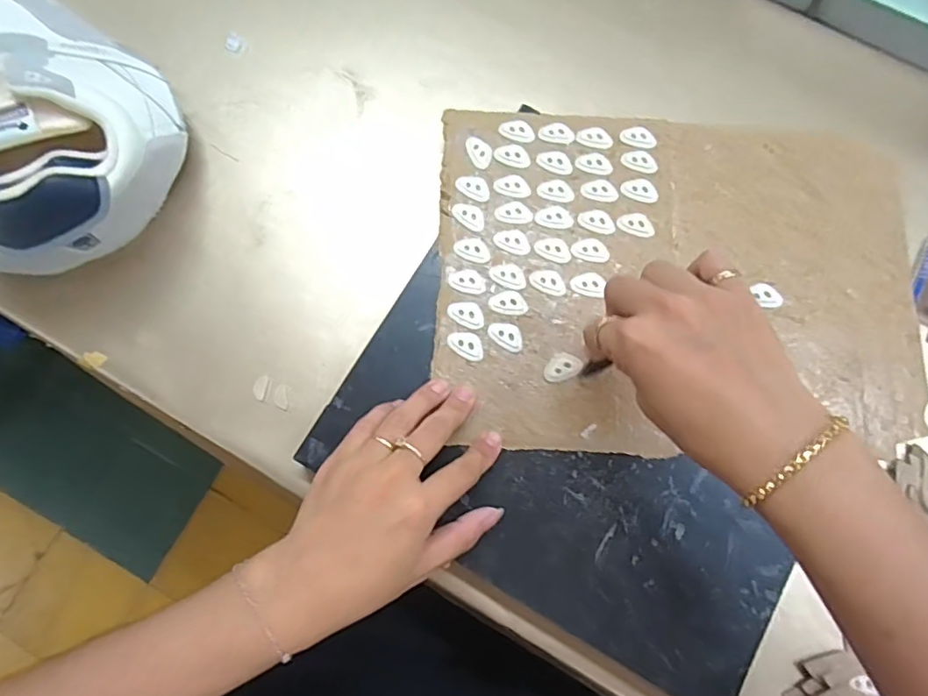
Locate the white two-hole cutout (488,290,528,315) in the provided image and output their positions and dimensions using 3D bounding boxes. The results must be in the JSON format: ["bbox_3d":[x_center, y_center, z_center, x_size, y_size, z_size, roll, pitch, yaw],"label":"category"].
[{"bbox_3d":[0.030,-0.031,0.384,0.025,0.004,0.017,-1,78,1],"label":"white two-hole cutout"}]

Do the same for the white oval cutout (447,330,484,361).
[{"bbox_3d":[0.002,-0.002,0.378,0.026,0.004,0.016,39,81,8],"label":"white oval cutout"}]

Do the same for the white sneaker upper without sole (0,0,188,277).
[{"bbox_3d":[-0.307,-0.165,0.401,0.221,0.099,0.162,44,82,9],"label":"white sneaker upper without sole"}]

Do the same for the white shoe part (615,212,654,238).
[{"bbox_3d":[0.121,-0.087,0.396,0.026,0.004,0.016,17,79,4],"label":"white shoe part"}]

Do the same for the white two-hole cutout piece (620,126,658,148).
[{"bbox_3d":[0.127,-0.154,0.411,0.026,0.004,0.017,14,79,4],"label":"white two-hole cutout piece"}]

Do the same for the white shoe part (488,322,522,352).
[{"bbox_3d":[0.029,-0.009,0.379,0.025,0.004,0.016,36,81,8],"label":"white shoe part"}]

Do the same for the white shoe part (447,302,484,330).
[{"bbox_3d":[0.002,-0.024,0.383,0.025,0.004,0.017,19,79,5],"label":"white shoe part"}]

